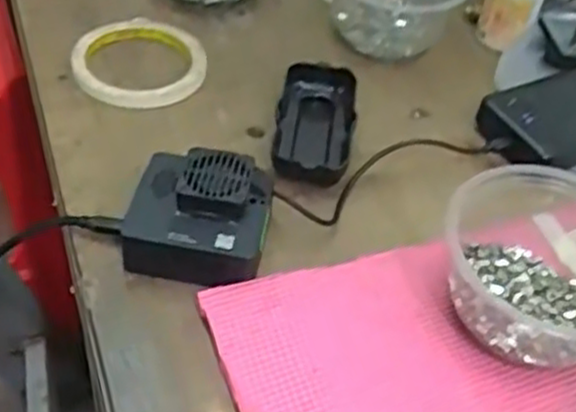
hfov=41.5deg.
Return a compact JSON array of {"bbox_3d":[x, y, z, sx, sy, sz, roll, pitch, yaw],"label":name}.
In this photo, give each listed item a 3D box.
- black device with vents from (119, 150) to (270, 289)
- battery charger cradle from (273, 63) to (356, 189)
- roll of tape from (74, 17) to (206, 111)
[{"bbox_3d":[-0.052,0.006,0.443,0.079,0.043,0.069,14,46,5],"label":"black device with vents"},{"bbox_3d":[0.019,-0.057,0.527,0.052,0.022,0.104,7,46,-1],"label":"battery charger cradle"},{"bbox_3d":[-0.110,-0.109,0.565,0.097,0.018,0.093,4,46,-4],"label":"roll of tape"}]

